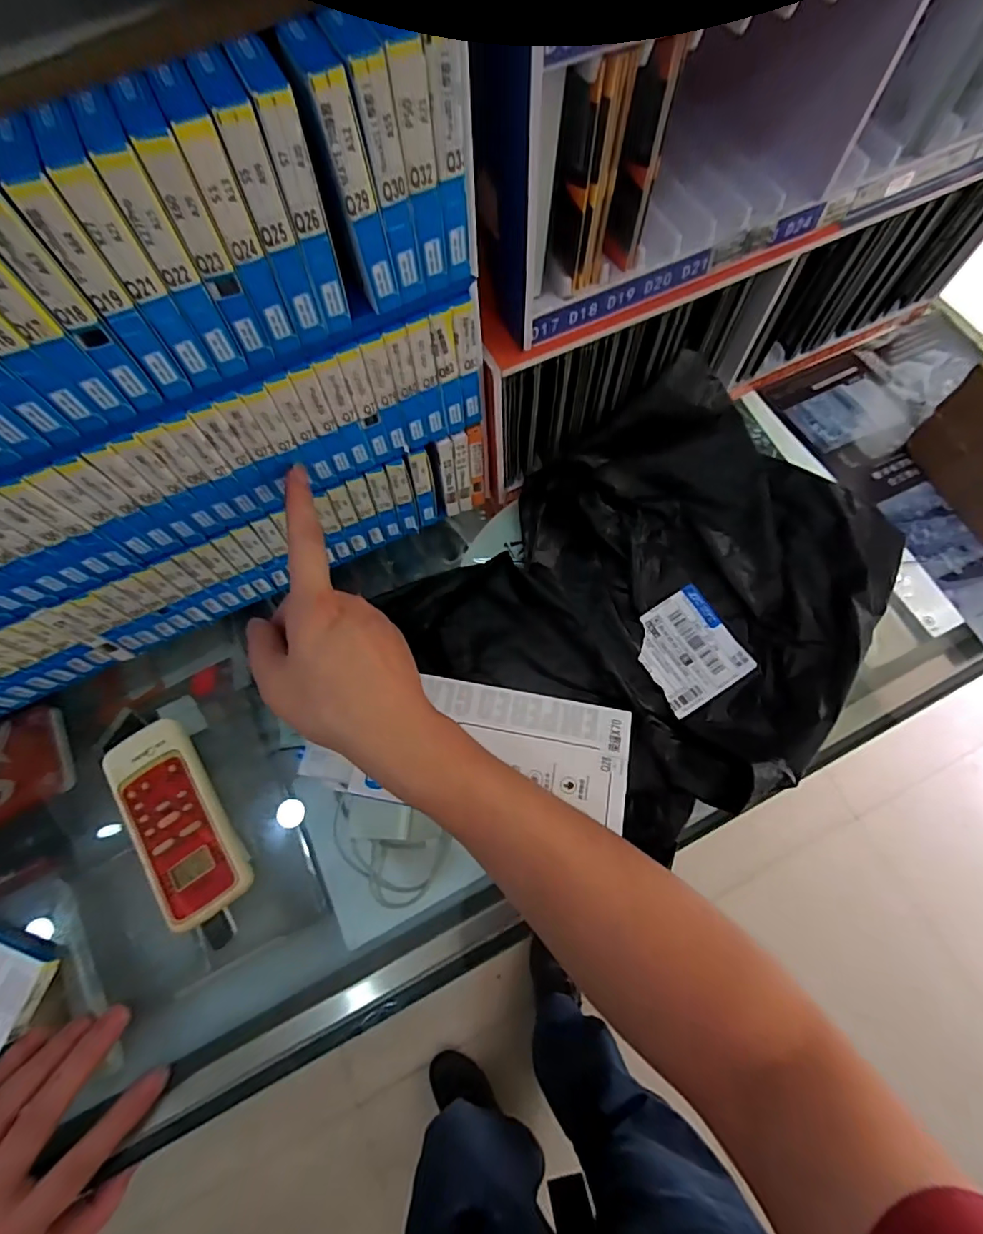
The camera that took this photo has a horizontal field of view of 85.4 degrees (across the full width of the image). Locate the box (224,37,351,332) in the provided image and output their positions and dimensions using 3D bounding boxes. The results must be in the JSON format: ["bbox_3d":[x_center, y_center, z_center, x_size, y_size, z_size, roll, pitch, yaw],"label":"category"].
[{"bbox_3d":[-0.074,-0.163,0.212,0.016,0.085,0.037,-19,70,-5],"label":"box"}]

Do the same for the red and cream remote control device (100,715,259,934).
[{"bbox_3d":[-0.211,0.132,0.357,0.052,0.020,0.137,-32,72,-9],"label":"red and cream remote control device"}]

